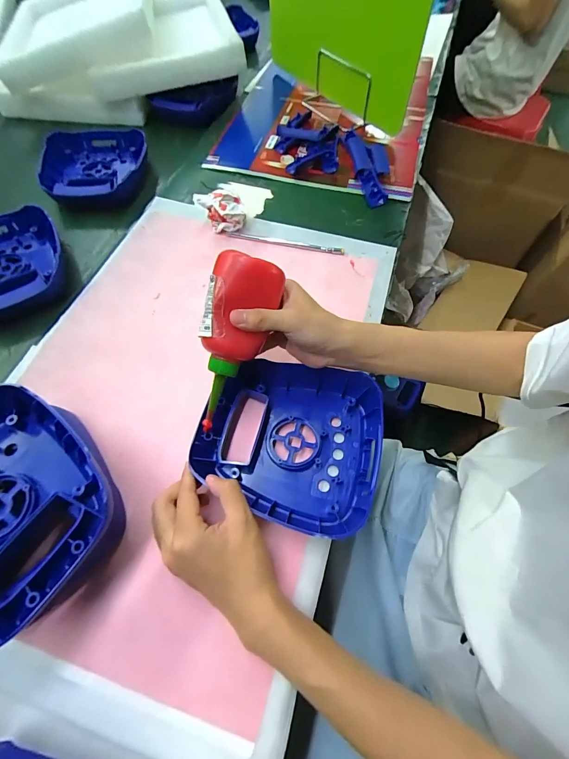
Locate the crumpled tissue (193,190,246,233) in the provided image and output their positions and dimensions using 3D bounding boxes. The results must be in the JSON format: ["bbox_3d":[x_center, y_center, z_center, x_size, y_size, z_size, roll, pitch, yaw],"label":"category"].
[{"bbox_3d":[-0.093,-0.249,0.513,0.068,0.049,0.048,-10,63,-6],"label":"crumpled tissue"}]

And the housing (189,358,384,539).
[{"bbox_3d":[0.007,0.058,0.360,0.179,0.045,0.174,12,63,5],"label":"housing"}]

